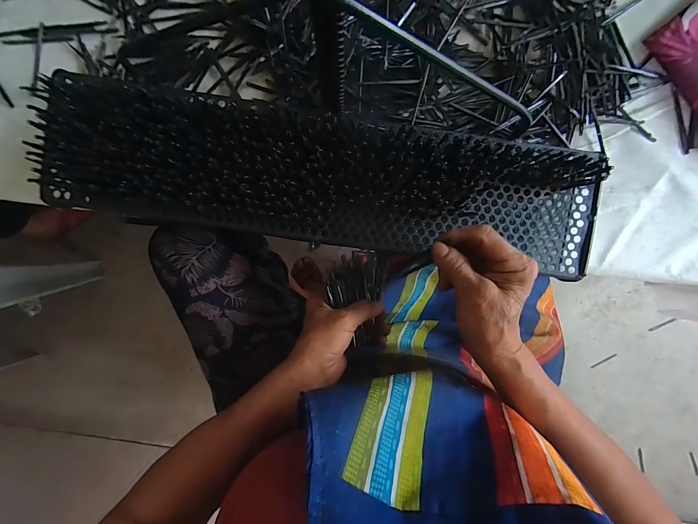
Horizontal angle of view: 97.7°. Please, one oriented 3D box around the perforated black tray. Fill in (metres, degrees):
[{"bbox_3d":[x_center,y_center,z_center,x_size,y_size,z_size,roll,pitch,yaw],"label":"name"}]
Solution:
[{"bbox_3d":[-0.024,-0.089,0.324,0.596,0.043,0.138,8,96,-1],"label":"perforated black tray"}]

